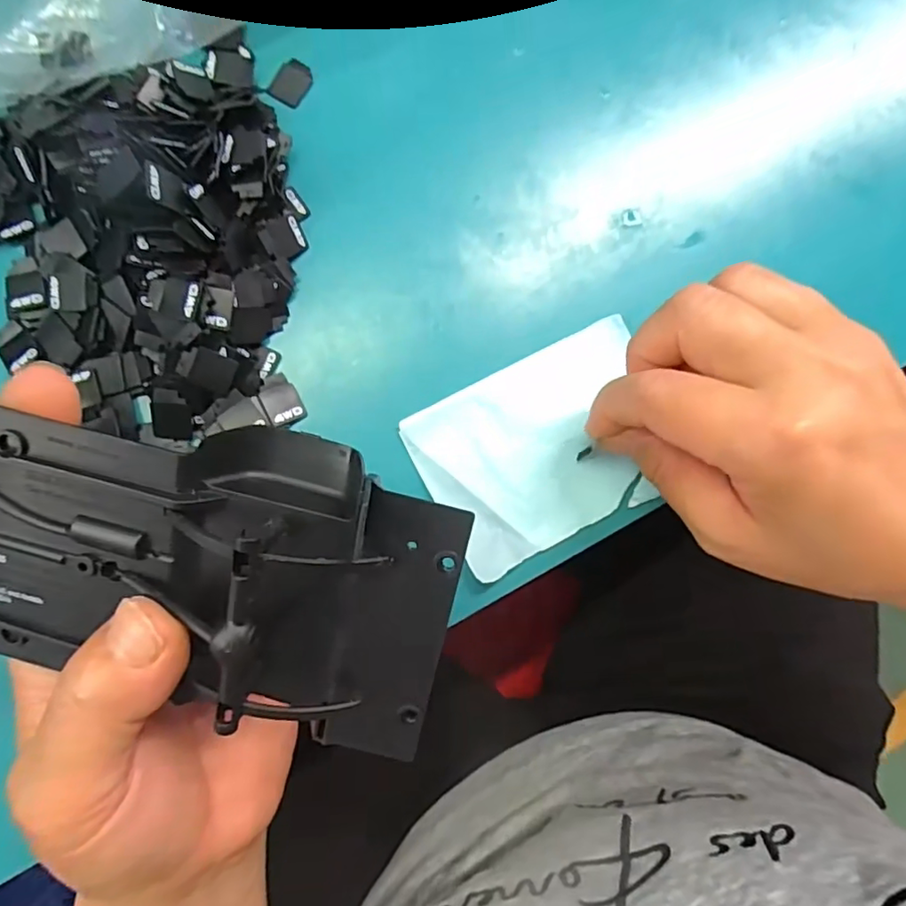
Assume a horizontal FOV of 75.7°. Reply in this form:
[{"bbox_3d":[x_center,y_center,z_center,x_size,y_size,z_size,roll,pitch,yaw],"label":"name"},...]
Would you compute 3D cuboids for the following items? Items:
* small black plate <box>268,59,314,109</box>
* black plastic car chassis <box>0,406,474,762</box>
[{"bbox_3d":[-0.065,-0.150,0.236,0.013,0.004,0.020,23,82,-4],"label":"small black plate"},{"bbox_3d":[-0.097,0.024,0.146,0.192,0.037,0.078,12,106,0],"label":"black plastic car chassis"}]

